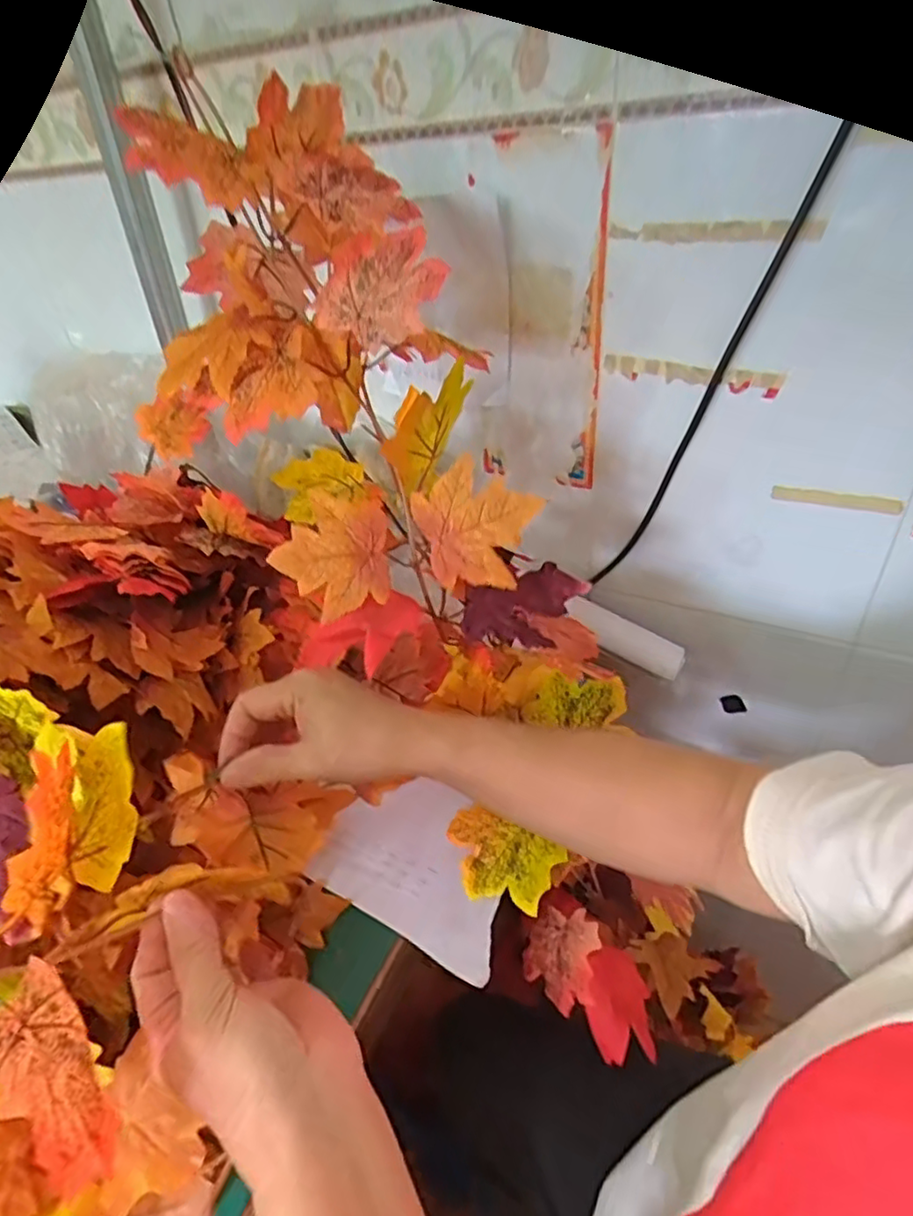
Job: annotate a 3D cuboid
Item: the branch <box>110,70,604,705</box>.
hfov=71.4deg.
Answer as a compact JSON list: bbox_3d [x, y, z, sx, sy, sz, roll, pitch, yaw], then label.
[{"bbox_3d":[-0.074,-0.121,0.413,0.188,0.393,0.148,-26,6,-25],"label":"branch"}]

